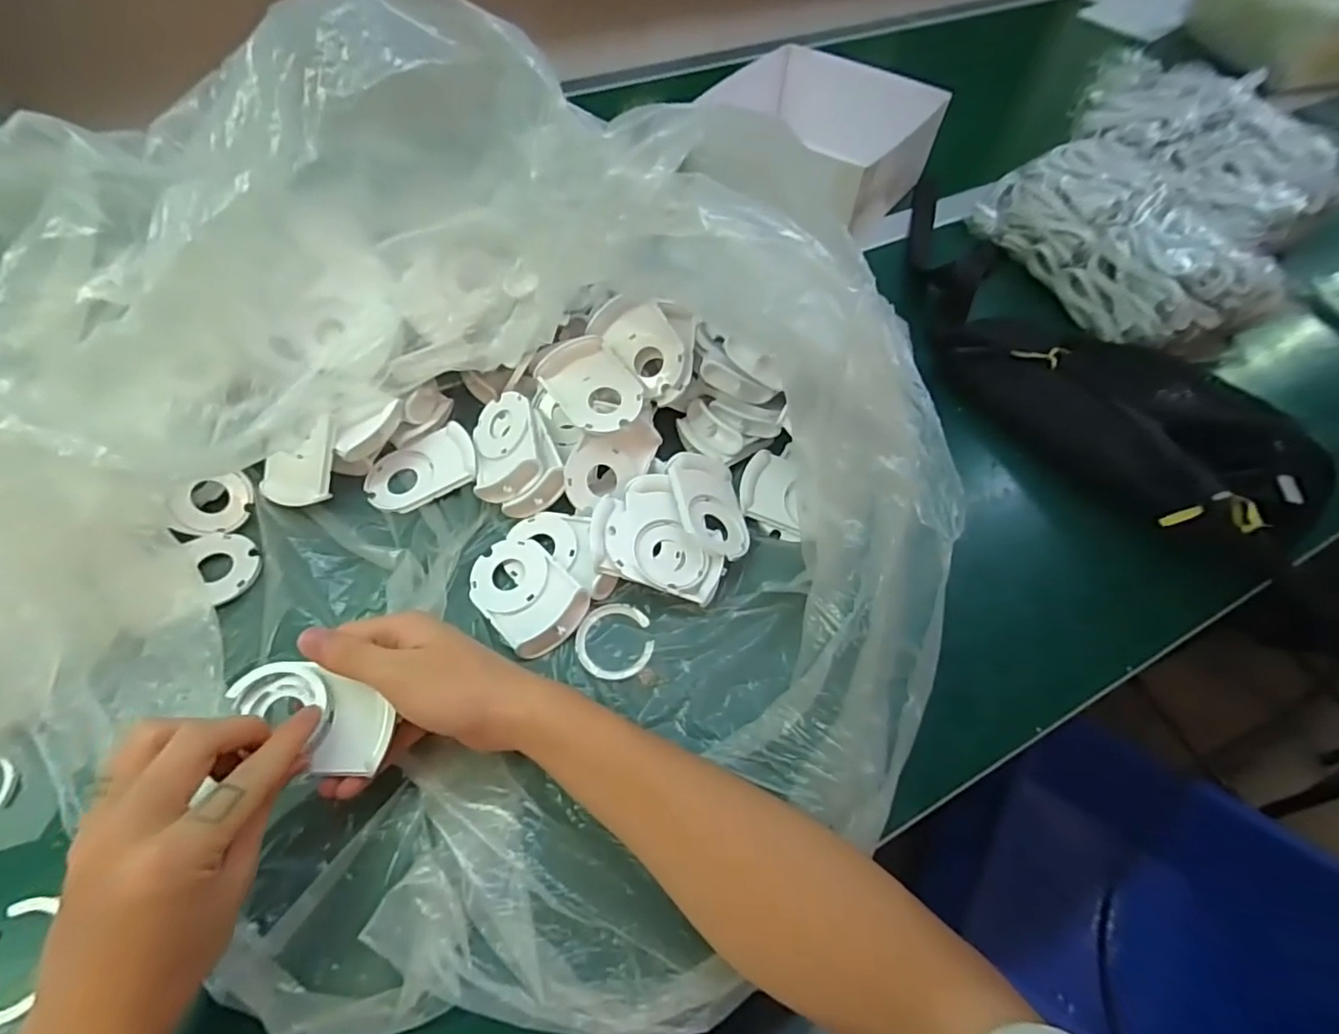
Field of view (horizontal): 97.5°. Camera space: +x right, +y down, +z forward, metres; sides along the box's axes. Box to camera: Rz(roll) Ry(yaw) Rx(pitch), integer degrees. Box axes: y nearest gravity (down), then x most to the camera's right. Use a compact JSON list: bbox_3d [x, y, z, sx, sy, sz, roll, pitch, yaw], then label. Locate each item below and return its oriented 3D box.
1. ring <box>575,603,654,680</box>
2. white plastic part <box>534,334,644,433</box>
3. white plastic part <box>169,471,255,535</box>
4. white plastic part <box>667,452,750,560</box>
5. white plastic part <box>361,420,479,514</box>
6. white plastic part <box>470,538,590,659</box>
[{"bbox_3d":[-0.036,0.081,0.385,0.049,0.004,0.051,1,59,-2],"label":"ring"},{"bbox_3d":[-0.055,-0.094,0.430,0.060,0.028,0.083,-33,65,-20],"label":"white plastic part"},{"bbox_3d":[-0.325,-0.010,0.420,0.047,0.012,0.043,3,82,-21],"label":"white plastic part"},{"bbox_3d":[0.027,-0.012,0.422,0.055,0.012,0.085,13,54,-33],"label":"white plastic part"},{"bbox_3d":[-0.188,-0.036,0.445,0.082,0.018,0.055,-27,63,-17],"label":"white plastic part"},{"bbox_3d":[-0.097,0.049,0.391,0.057,0.017,0.083,-40,68,-23],"label":"white plastic part"}]

